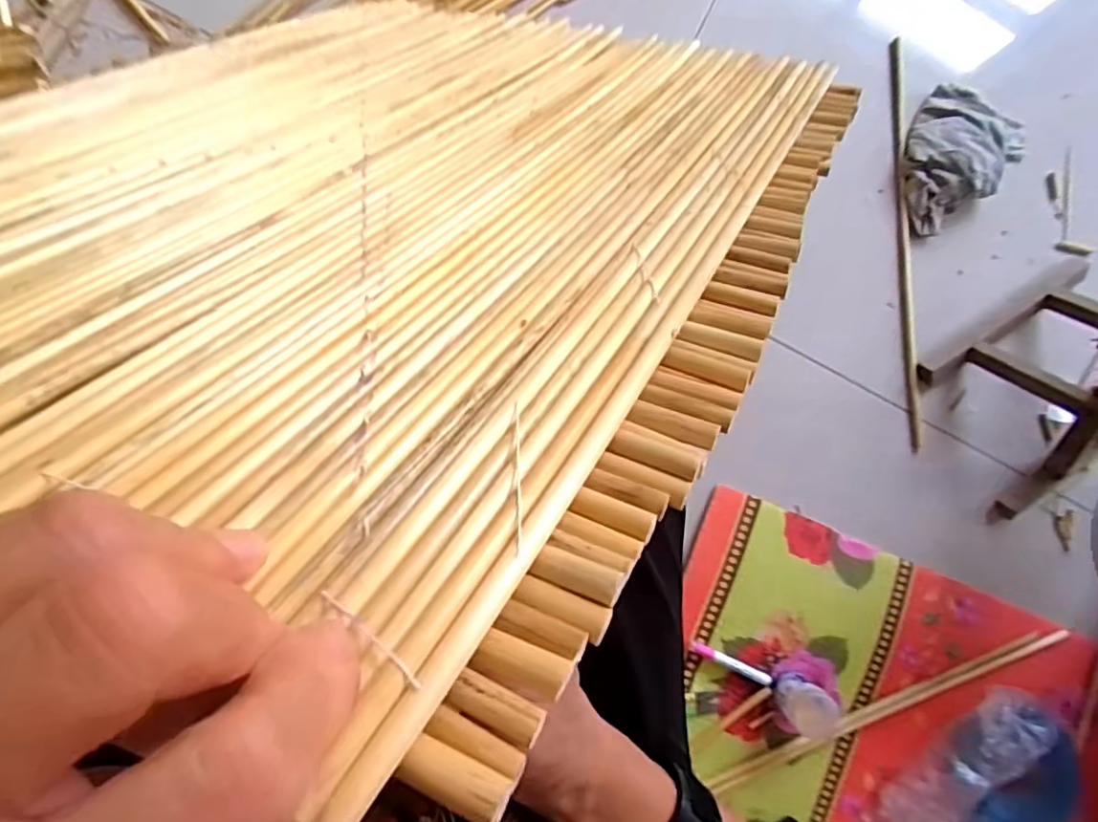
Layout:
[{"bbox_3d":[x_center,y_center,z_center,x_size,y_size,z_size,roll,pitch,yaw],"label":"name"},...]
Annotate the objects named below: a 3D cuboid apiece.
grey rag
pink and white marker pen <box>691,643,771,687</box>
[{"bbox_3d":[0.502,-0.311,0.782,0.136,0.041,0.190,37,83,-4],"label":"grey rag"},{"bbox_3d":[0.210,0.292,0.735,0.099,0.007,0.014,28,85,-5],"label":"pink and white marker pen"}]

